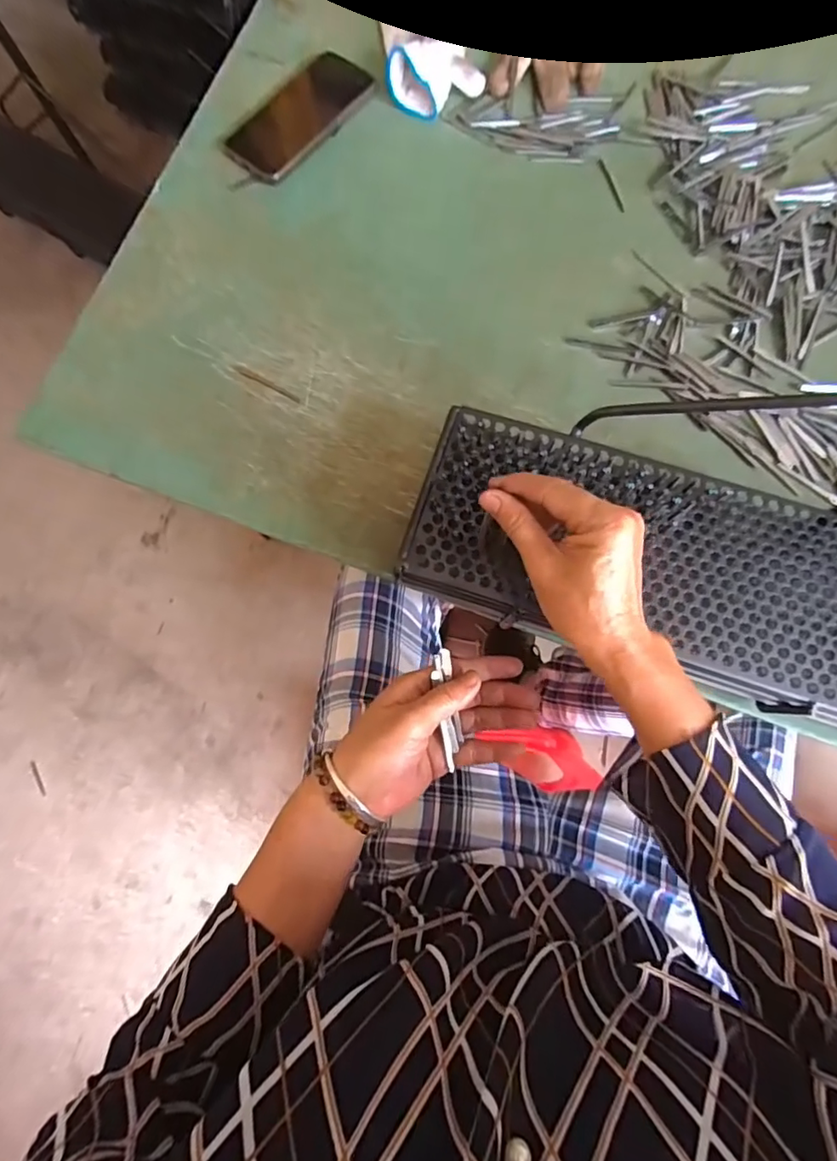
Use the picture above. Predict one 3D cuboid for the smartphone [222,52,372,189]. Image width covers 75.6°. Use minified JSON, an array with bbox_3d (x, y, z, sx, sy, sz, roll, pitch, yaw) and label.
[{"bbox_3d":[-0.123,-0.482,0.561,0.077,0.008,0.165,39,81,8],"label":"smartphone"}]

